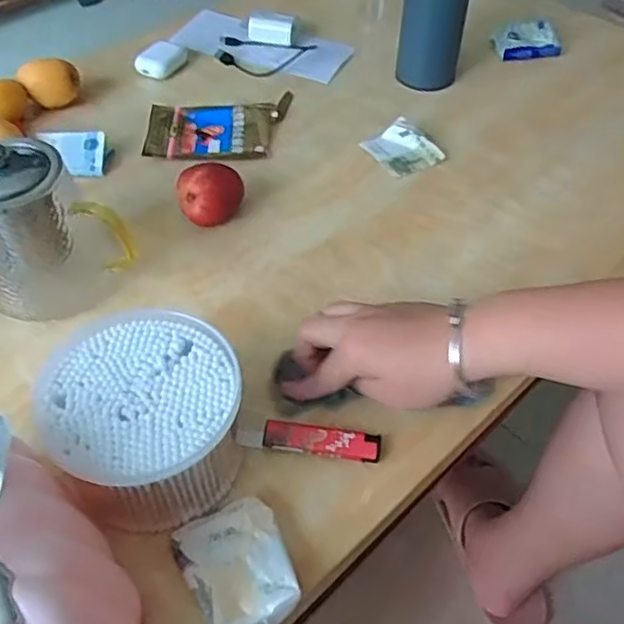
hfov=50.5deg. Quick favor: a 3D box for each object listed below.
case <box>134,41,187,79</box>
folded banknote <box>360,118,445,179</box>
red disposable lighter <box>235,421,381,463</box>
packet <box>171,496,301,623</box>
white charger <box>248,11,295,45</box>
[{"bbox_3d":[-0.169,-0.288,0.754,0.032,0.025,0.061,25,54,20],"label":"case"},{"bbox_3d":[0.091,-0.167,0.660,0.058,0.027,0.066,-30,55,-23],"label":"folded banknote"},{"bbox_3d":[-0.002,0.086,0.452,0.097,0.012,0.020,6,50,5],"label":"red disposable lighter"},{"bbox_3d":[-0.044,0.152,0.393,0.058,0.017,0.077,-21,52,-17],"label":"packet"},{"bbox_3d":[-0.048,-0.335,0.784,0.053,0.032,0.022,3,50,3],"label":"white charger"}]

